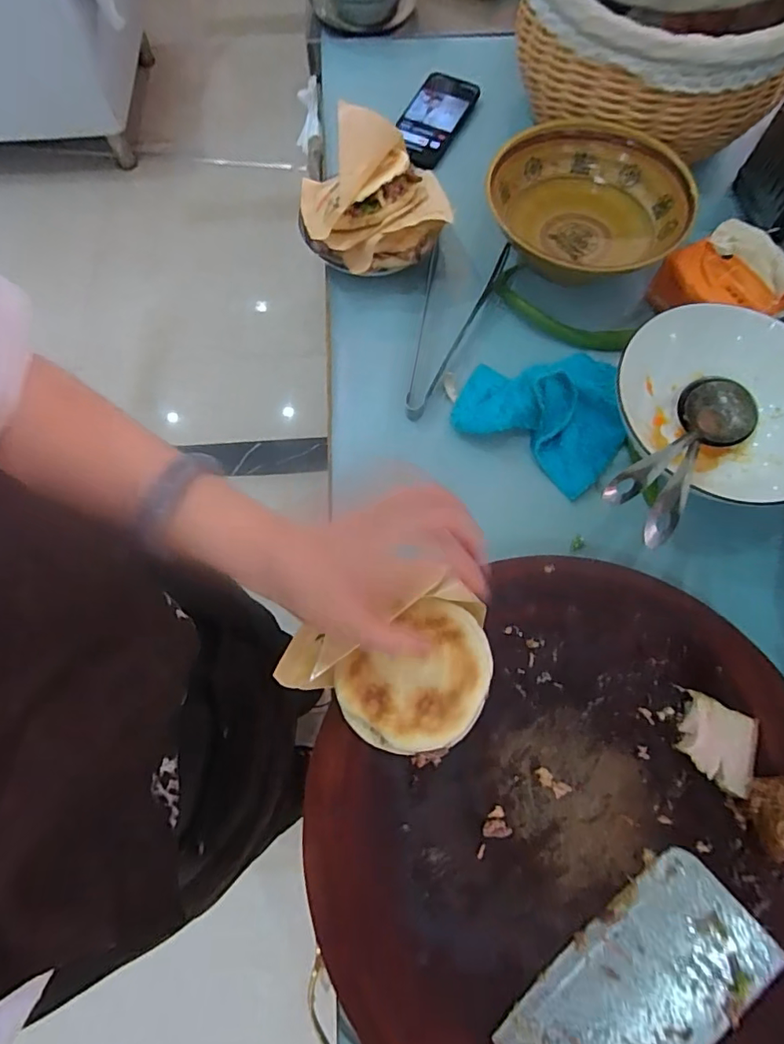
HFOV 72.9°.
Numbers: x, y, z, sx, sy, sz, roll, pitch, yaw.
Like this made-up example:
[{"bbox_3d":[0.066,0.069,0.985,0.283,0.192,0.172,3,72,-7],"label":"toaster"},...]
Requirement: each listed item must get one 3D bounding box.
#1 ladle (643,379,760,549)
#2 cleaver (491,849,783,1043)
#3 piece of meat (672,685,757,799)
[{"bbox_3d":[0.253,-0.054,0.449,0.071,0.043,0.258,38,51,13],"label":"ladle"},{"bbox_3d":[0.115,0.333,0.322,0.280,0.022,0.083,-38,49,-15],"label":"cleaver"},{"bbox_3d":[0.237,0.160,0.386,0.048,0.022,0.060,18,71,7],"label":"piece of meat"}]

